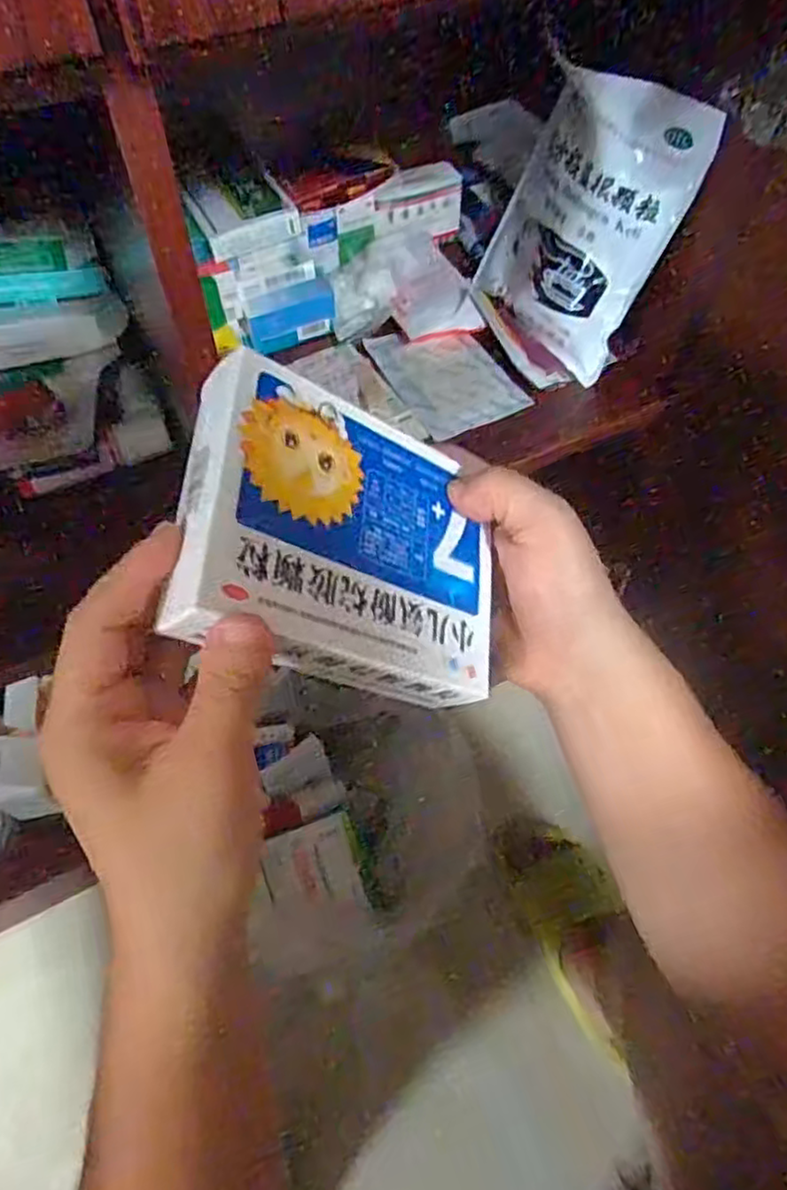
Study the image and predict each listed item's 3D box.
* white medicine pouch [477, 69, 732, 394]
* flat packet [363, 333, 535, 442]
[{"bbox_3d":[0.154,-0.316,0.594,0.031,0.205,0.166,-21,62,-35],"label":"white medicine pouch"},{"bbox_3d":[0.048,-0.198,0.630,0.097,0.012,0.135,-26,58,-13],"label":"flat packet"}]

